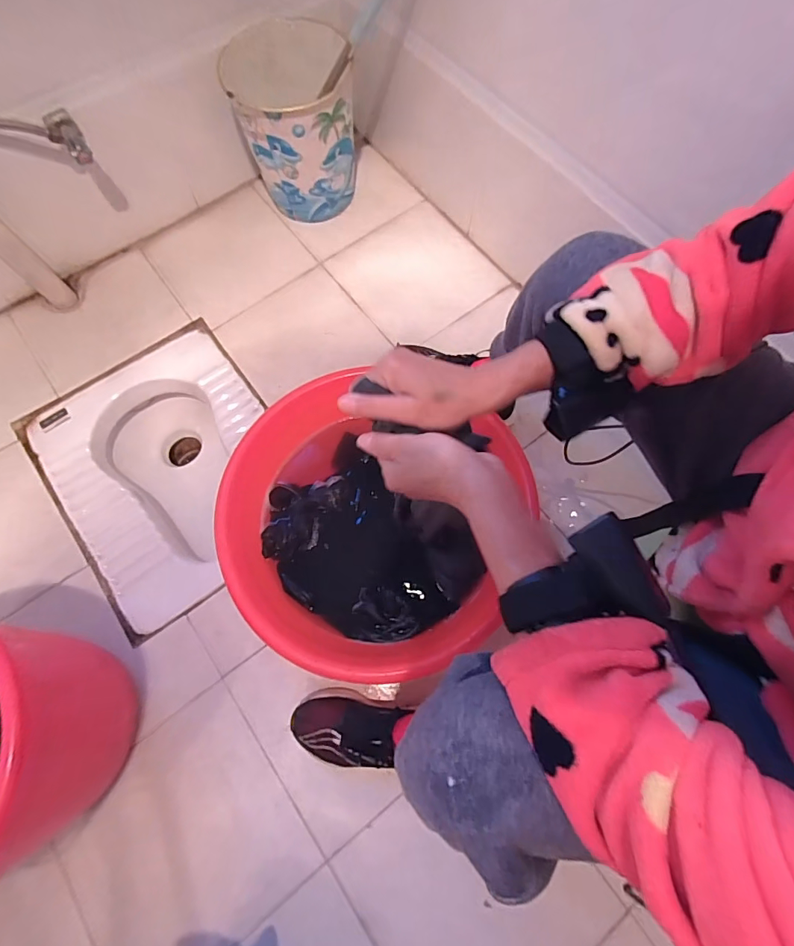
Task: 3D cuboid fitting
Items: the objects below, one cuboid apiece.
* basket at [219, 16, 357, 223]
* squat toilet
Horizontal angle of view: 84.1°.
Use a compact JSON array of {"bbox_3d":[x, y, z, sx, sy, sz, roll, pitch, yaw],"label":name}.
[{"bbox_3d":[-0.202,-0.705,0.925,0.222,0.266,0.225,-20,72,-7],"label":"basket"},{"bbox_3d":[-0.441,0.009,0.952,0.403,0.232,0.510,-37,75,-12],"label":"squat toilet"}]

